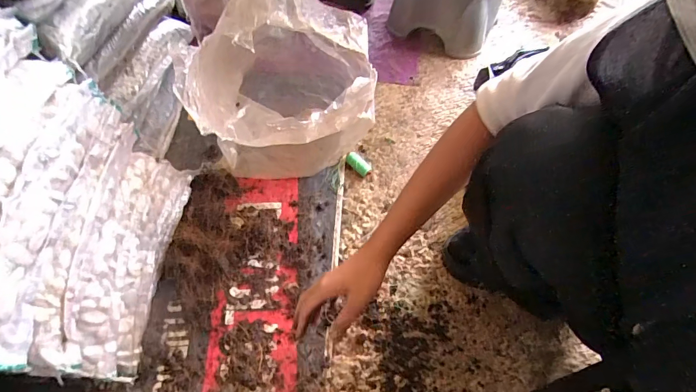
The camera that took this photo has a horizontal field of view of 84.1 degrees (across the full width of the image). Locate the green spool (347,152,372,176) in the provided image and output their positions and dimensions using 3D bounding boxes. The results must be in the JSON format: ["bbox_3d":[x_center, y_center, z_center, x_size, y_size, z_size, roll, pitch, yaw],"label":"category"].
[{"bbox_3d":[0.022,-0.064,0.745,0.052,0.027,0.023,39,64,18],"label":"green spool"}]

